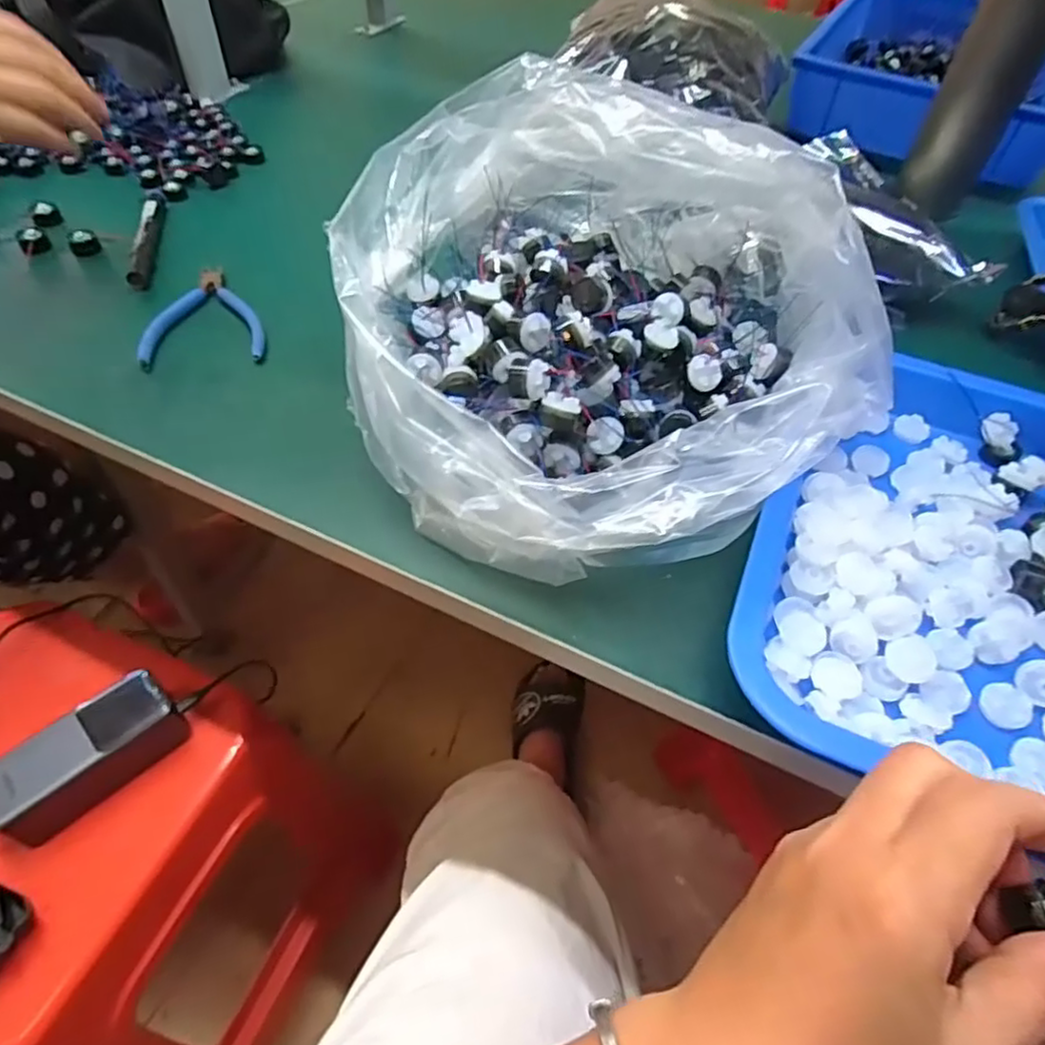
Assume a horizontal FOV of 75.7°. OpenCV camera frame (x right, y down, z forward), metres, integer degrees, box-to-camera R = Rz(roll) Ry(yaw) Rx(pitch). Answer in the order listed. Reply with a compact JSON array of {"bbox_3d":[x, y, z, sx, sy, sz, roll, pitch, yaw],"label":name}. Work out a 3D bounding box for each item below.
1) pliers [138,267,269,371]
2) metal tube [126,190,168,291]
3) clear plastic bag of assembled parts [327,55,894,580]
[{"bbox_3d":[-0.224,-0.147,0.473,0.079,0.009,0.107,-10,53,-12],"label":"pliers"},{"bbox_3d":[-0.299,-0.232,0.536,0.016,0.017,0.143,-9,52,-12],"label":"metal tube"},{"bbox_3d":[0.041,-0.145,0.391,0.301,0.124,0.331,-27,58,-24],"label":"clear plastic bag of assembled parts"}]

